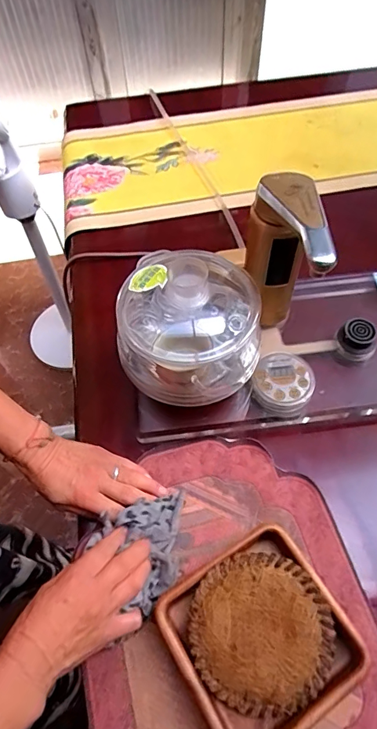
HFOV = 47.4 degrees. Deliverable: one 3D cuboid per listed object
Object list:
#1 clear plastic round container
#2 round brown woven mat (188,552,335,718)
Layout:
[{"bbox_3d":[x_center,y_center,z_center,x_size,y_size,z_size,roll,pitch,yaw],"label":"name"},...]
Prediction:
[{"bbox_3d":[-0.005,-0.040,0.461,0.142,0.111,0.130,0,59,2],"label":"clear plastic round container"},{"bbox_3d":[0.065,0.239,0.388,0.123,0.020,0.123,-8,73,3],"label":"round brown woven mat"}]

